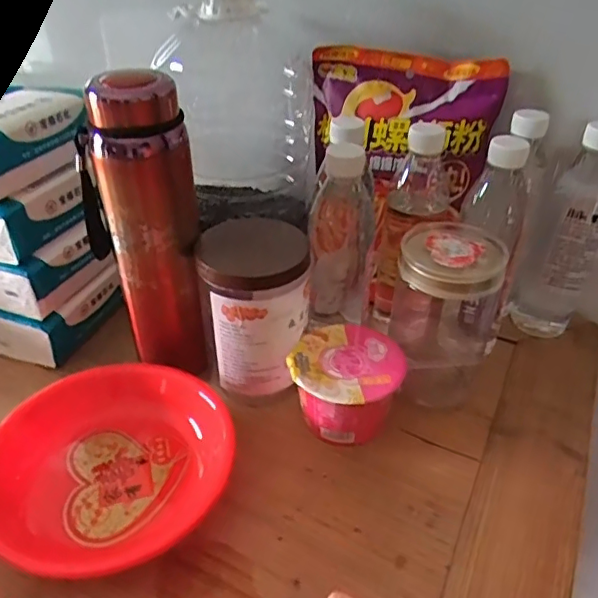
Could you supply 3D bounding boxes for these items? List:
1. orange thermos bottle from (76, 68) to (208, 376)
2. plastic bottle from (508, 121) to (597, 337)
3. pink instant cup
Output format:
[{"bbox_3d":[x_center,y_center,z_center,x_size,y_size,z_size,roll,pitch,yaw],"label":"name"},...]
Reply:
[{"bbox_3d":[-0.126,-0.053,0.498,0.082,0.261,0.074,23,44,26],"label":"orange thermos bottle"},{"bbox_3d":[0.272,-0.066,0.567,0.063,0.222,0.069,21,42,23],"label":"plastic bottle"},{"bbox_3d":[0.041,0.079,0.508,0.094,0.069,0.089,1,38,0],"label":"pink instant cup"}]

